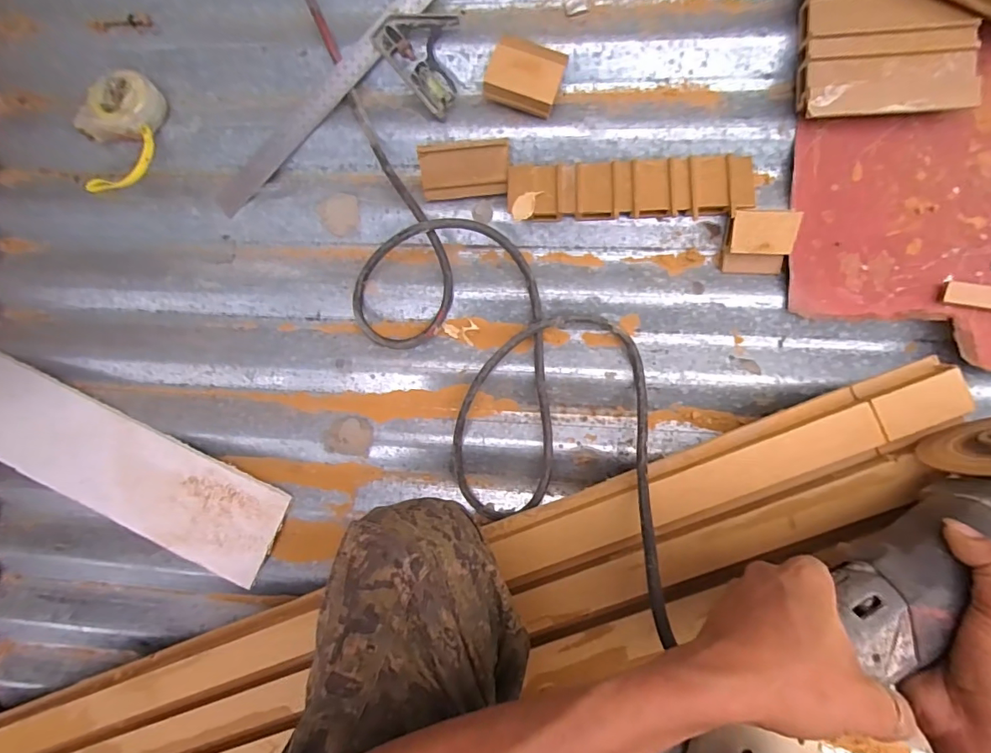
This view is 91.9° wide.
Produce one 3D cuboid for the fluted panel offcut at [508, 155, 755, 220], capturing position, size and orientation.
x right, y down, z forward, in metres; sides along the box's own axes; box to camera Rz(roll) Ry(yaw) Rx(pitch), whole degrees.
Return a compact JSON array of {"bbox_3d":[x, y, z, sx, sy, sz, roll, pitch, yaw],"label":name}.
[{"bbox_3d":[0.121,-0.171,0.440,0.215,0.022,0.051,1,92,6],"label":"fluted panel offcut"}]

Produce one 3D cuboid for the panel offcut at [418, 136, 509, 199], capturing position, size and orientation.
[{"bbox_3d":[-0.029,-0.195,0.455,0.083,0.010,0.049,-2,123,4],"label":"panel offcut"}]

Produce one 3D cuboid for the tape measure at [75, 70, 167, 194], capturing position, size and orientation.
[{"bbox_3d":[-0.379,-0.243,0.485,0.070,0.034,0.127,20,94,5],"label":"tape measure"}]

